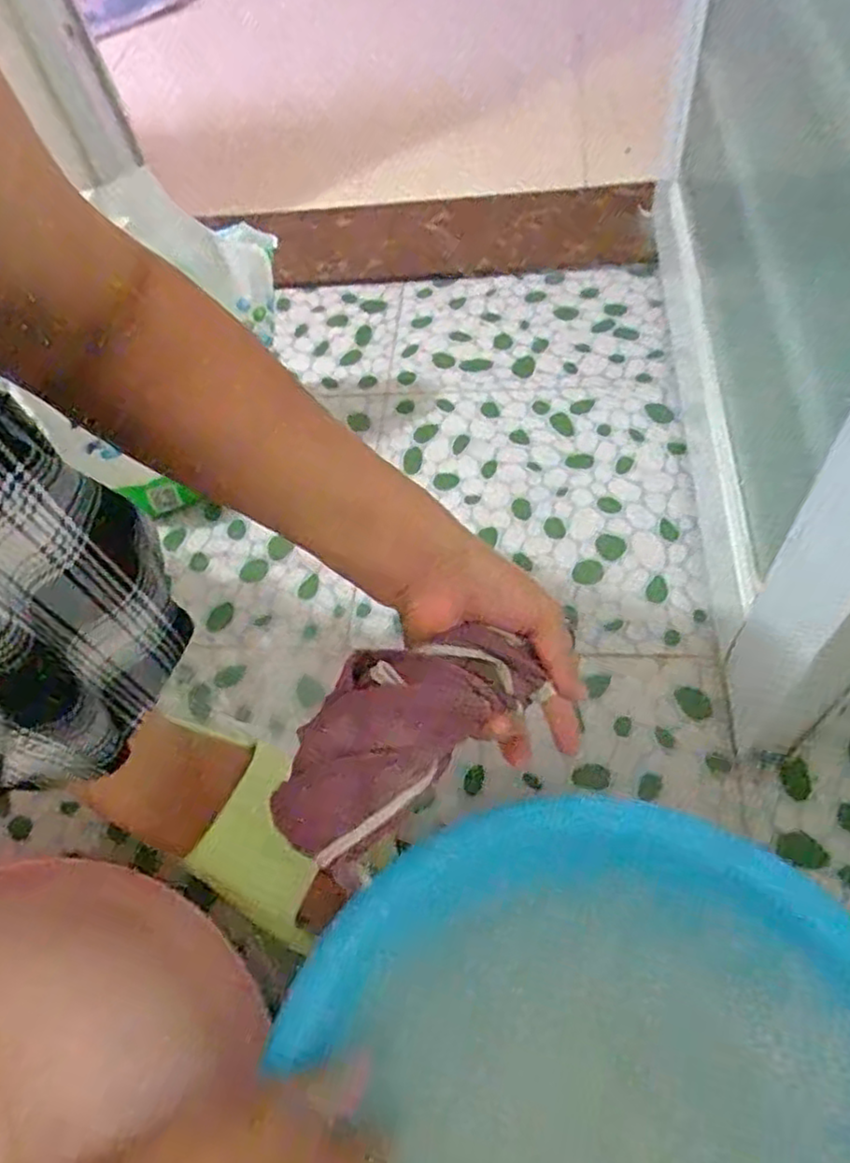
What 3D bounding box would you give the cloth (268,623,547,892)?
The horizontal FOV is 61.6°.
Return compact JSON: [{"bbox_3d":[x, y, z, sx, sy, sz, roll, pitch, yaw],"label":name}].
[{"bbox_3d":[-0.014,0.075,0.369,0.150,0.041,0.070,-40,71,-15],"label":"cloth"}]

